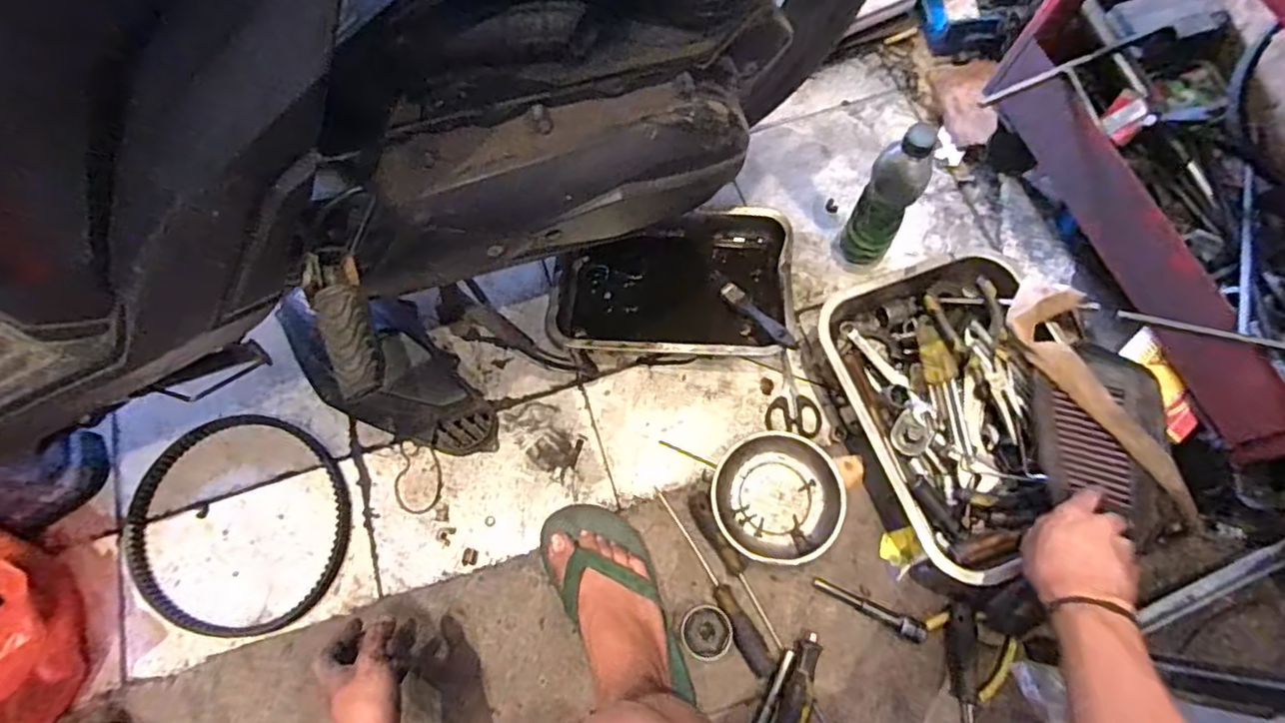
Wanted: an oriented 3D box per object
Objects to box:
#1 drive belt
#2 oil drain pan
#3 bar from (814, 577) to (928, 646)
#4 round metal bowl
[{"bbox_3d":[-0.496,0.195,0.755,0.285,0.017,0.249,23,73,6],"label":"drive belt"},{"bbox_3d":[0.038,-0.104,0.818,0.305,0.067,0.208,2,73,-1],"label":"oil drain pan"},{"bbox_3d":[0.250,0.272,0.680,0.123,0.018,0.022,22,73,19],"label":"bar"},{"bbox_3d":[0.155,0.155,0.712,0.141,0.032,0.145,0,73,-1],"label":"round metal bowl"}]

